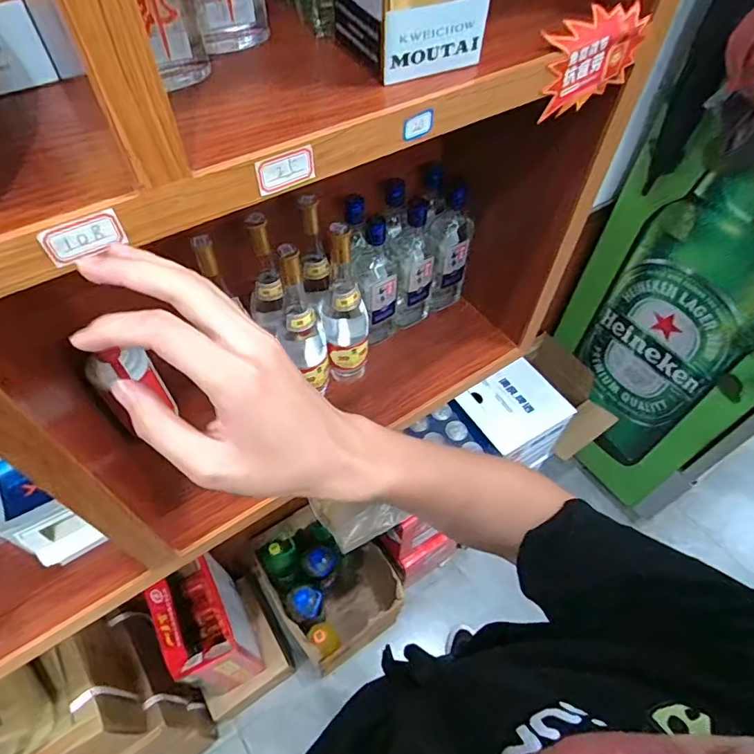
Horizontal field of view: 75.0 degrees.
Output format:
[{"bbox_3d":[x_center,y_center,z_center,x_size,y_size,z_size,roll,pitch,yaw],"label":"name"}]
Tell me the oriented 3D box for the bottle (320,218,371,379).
[{"bbox_3d":[-0.046,-0.097,0.724,0.068,0.286,0.060,-1,54,-2],"label":"bottle"}]

